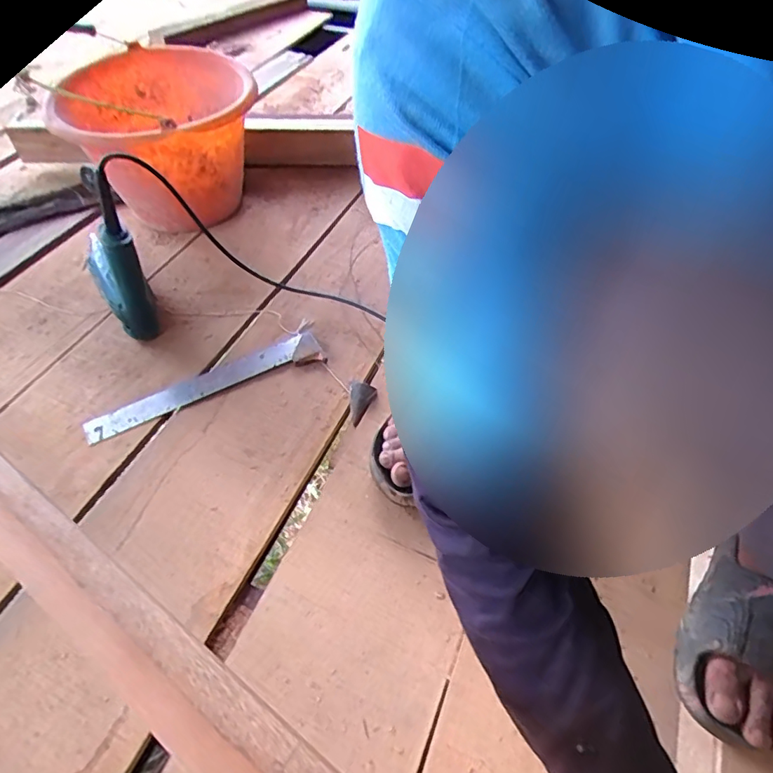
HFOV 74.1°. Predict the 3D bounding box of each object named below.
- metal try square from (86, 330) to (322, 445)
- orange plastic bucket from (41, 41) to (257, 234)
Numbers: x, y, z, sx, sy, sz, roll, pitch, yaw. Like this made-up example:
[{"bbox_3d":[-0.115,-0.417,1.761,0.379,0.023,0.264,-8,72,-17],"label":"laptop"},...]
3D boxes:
[{"bbox_3d":[-0.226,-0.002,0.652,0.298,0.013,0.051,-23,56,-19],"label":"metal try square"},{"bbox_3d":[-0.345,-0.385,0.807,0.310,0.178,0.251,-26,57,-21],"label":"orange plastic bucket"}]

